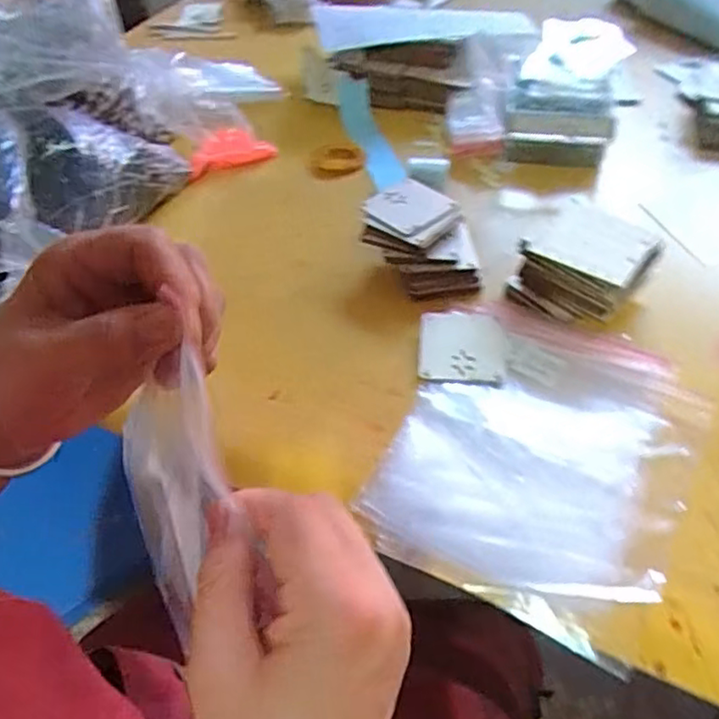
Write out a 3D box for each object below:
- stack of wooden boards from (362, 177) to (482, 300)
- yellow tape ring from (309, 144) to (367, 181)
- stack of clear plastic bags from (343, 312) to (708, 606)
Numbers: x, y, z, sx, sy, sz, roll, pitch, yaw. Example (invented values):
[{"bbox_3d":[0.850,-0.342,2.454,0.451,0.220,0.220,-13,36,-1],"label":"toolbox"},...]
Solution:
[{"bbox_3d":[0.056,-0.118,0.612,0.095,0.053,0.130,-15,48,-9],"label":"stack of wooden boards"},{"bbox_3d":[-0.027,-0.241,0.758,0.067,0.017,0.063,-2,48,2],"label":"yellow tape ring"},{"bbox_3d":[0.138,0.066,0.479,0.200,0.015,0.244,21,52,22],"label":"stack of clear plastic bags"}]

